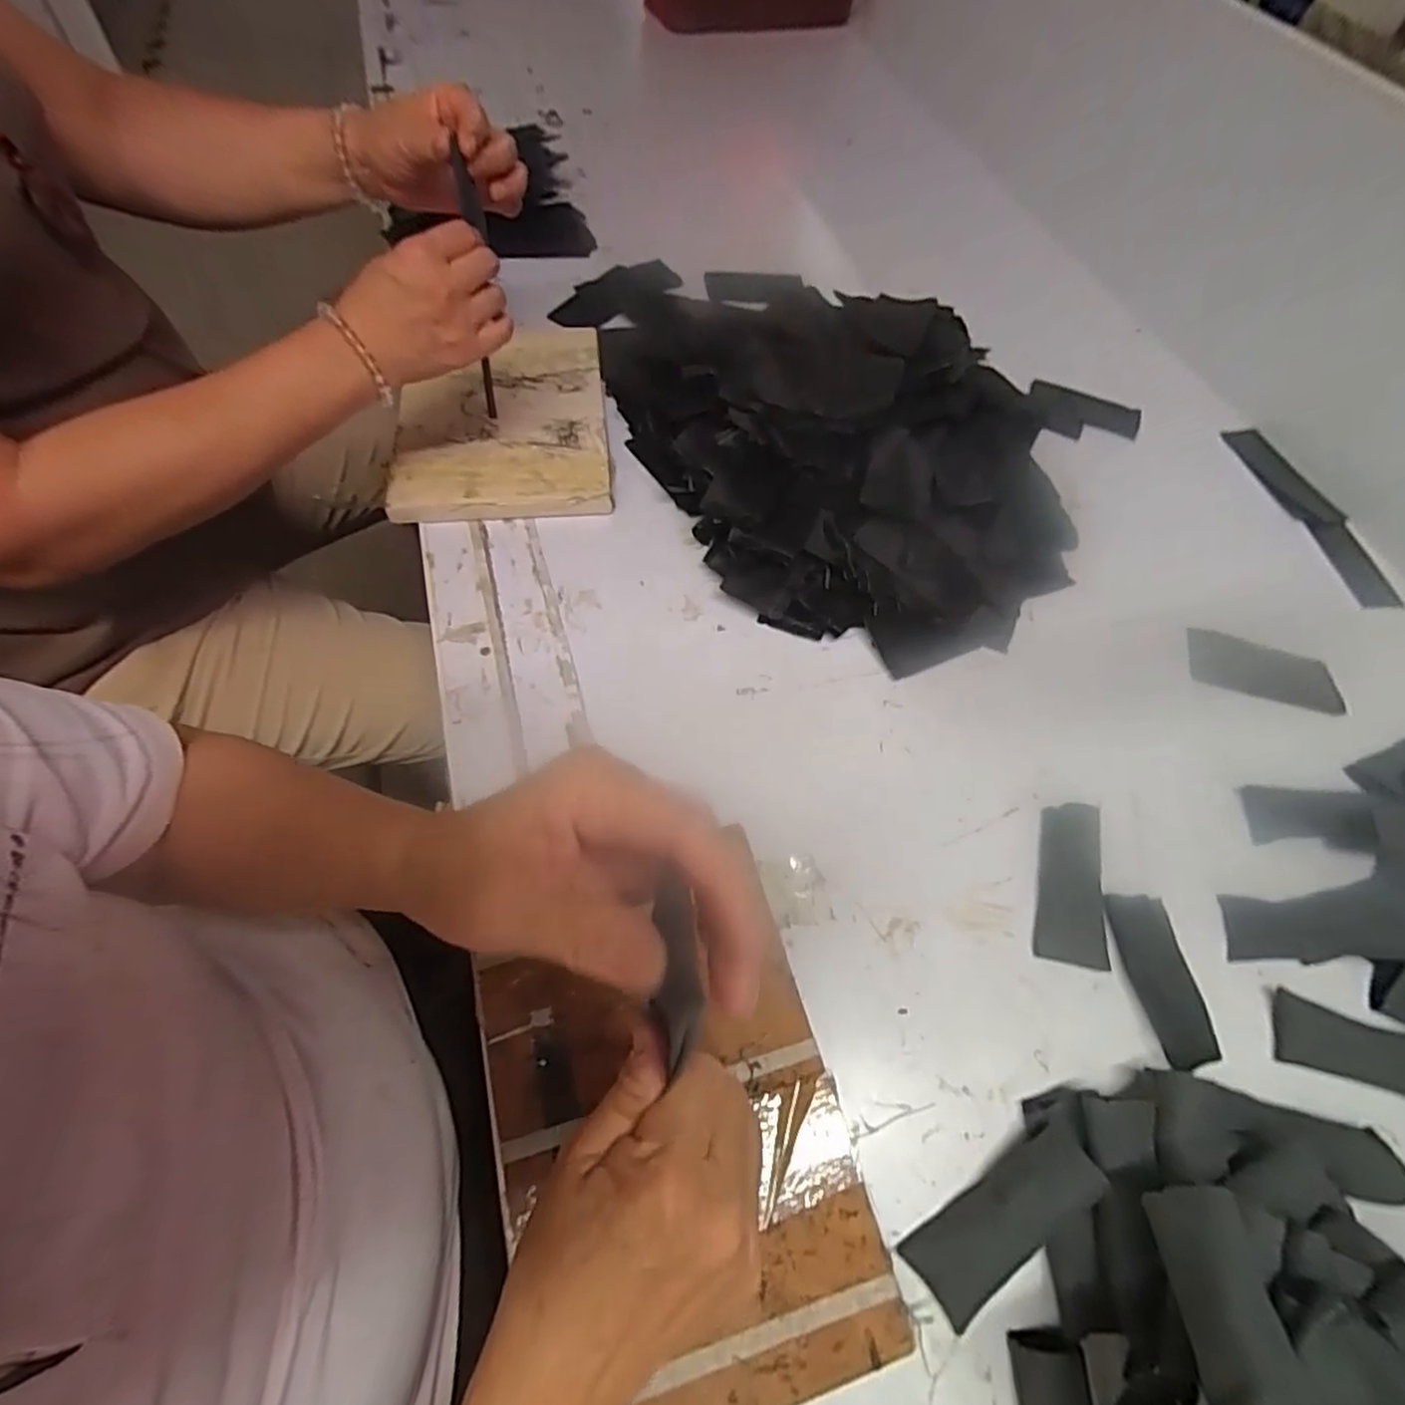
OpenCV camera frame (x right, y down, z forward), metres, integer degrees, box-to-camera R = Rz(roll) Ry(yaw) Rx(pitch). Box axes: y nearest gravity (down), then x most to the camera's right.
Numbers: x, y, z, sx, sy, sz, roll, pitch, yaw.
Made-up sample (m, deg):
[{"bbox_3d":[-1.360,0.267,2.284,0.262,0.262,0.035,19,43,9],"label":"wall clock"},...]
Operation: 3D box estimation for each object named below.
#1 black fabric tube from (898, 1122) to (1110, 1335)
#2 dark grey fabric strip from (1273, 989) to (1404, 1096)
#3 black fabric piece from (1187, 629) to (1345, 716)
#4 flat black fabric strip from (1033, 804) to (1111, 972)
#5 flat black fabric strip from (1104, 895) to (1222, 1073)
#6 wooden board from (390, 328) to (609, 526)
[{"bbox_3d":[0.155,0.263,0.336,0.104,0.018,0.038,-38,68,-3],"label":"black fabric tube"},{"bbox_3d":[0.402,0.211,0.397,0.102,0.018,0.036,17,60,6],"label":"dark grey fabric strip"},{"bbox_3d":[0.466,-0.026,0.547,0.118,0.004,0.056,16,60,5],"label":"black fabric piece"},{"bbox_3d":[0.243,0.119,0.441,0.041,0.009,0.104,1,59,20],"label":"flat black fabric strip"},{"bbox_3d":[0.284,0.172,0.413,0.036,0.014,0.098,0,59,-4],"label":"flat black fabric strip"},{"bbox_3d":[-0.187,-0.272,0.627,0.184,0.026,0.256,-5,60,-7],"label":"wooden board"}]

